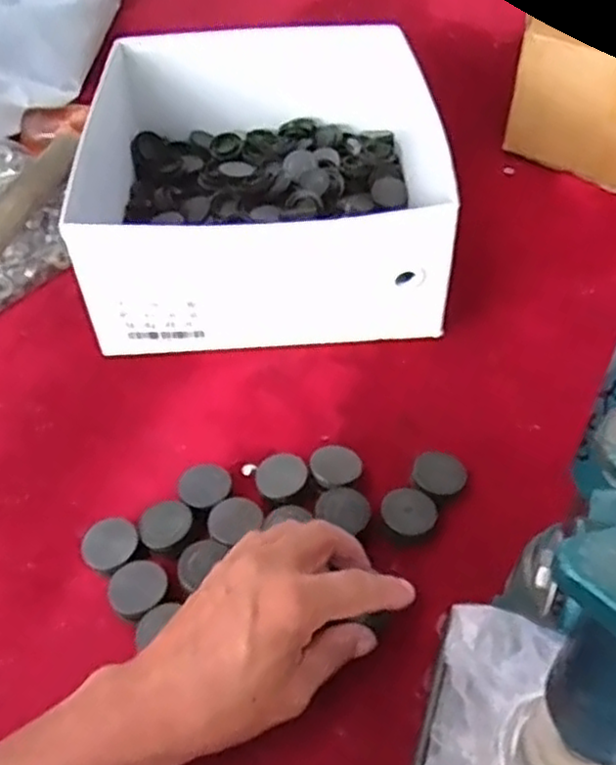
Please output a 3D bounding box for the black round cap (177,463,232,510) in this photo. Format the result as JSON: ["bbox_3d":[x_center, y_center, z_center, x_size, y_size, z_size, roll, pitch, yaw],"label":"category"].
[{"bbox_3d":[-0.065,0.069,0.459,0.032,0.016,0.031,-1,47,1],"label":"black round cap"}]

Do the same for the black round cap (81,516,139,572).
[{"bbox_3d":[-0.117,0.099,0.433,0.032,0.015,0.033,-1,47,1],"label":"black round cap"}]

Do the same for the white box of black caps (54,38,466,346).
[{"bbox_3d":[-0.035,-0.177,0.624,0.268,0.120,0.322,-2,47,0],"label":"white box of black caps"}]

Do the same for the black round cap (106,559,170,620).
[{"bbox_3d":[-0.097,0.120,0.416,0.033,0.014,0.032,-1,47,1],"label":"black round cap"}]

